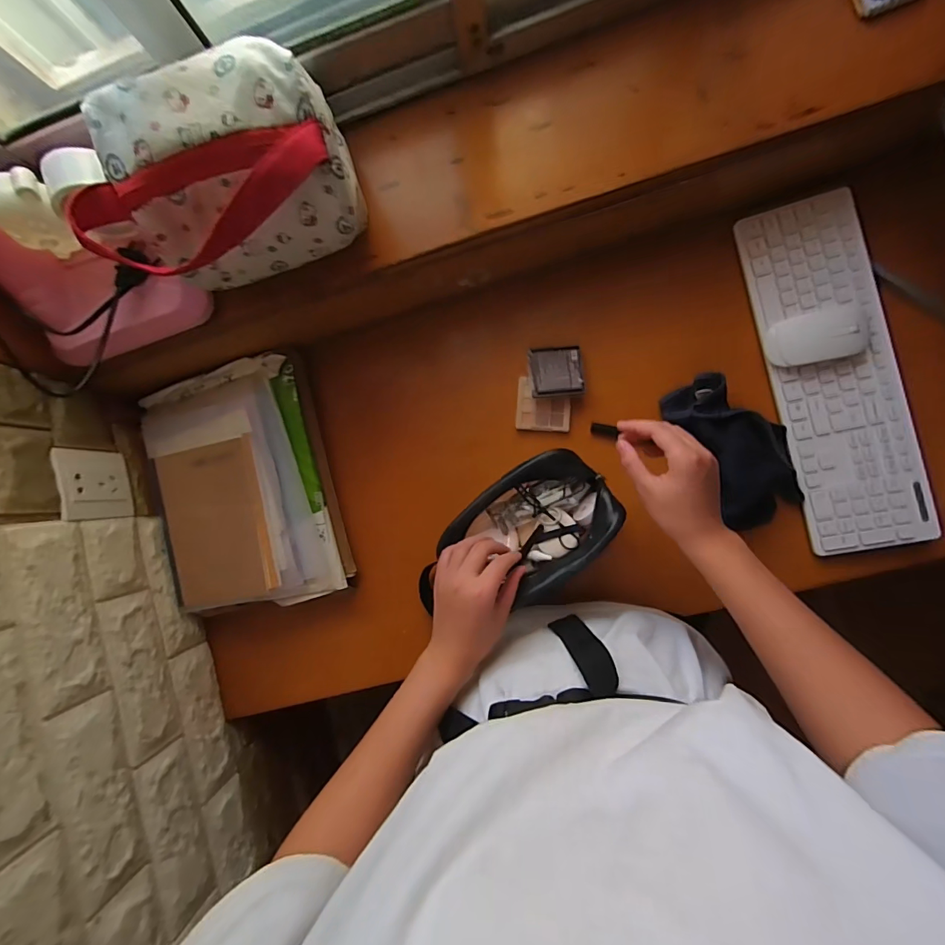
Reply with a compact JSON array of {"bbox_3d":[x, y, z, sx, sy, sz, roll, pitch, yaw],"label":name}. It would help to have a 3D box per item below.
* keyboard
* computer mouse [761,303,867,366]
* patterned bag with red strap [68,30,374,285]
[{"bbox_3d":[0.444,-0.122,0.536,0.129,0.022,0.428,-13,89,7],"label":"keyboard"},{"bbox_3d":[0.415,-0.164,0.526,0.103,0.032,0.063,-14,88,6],"label":"computer mouse"},{"bbox_3d":[-0.229,-0.273,0.410,0.225,0.116,0.151,-18,88,6],"label":"patterned bag with red strap"}]

